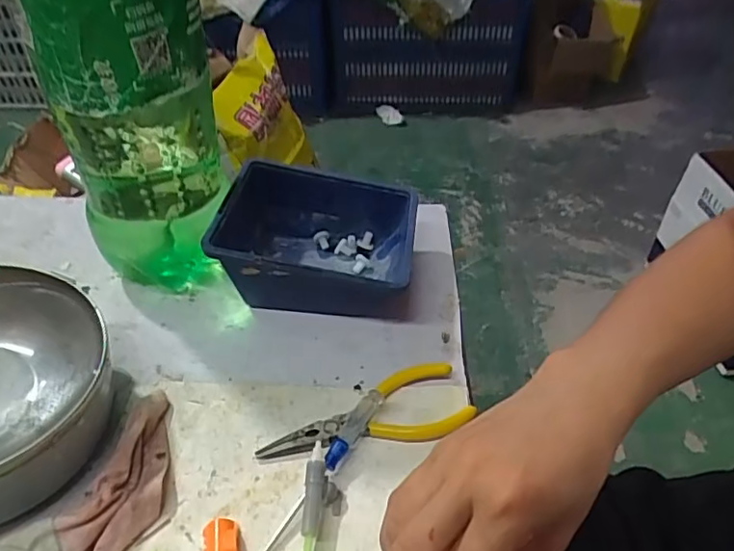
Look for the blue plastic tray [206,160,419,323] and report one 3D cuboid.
[{"bbox_3d":[-0.036,-0.023,0.442,0.137,0.067,0.114,3,42,5],"label":"blue plastic tray"}]

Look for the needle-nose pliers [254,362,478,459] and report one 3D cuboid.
[{"bbox_3d":[0.003,0.089,0.345,0.127,0.011,0.050,-21,46,-21],"label":"needle-nose pliers"}]

